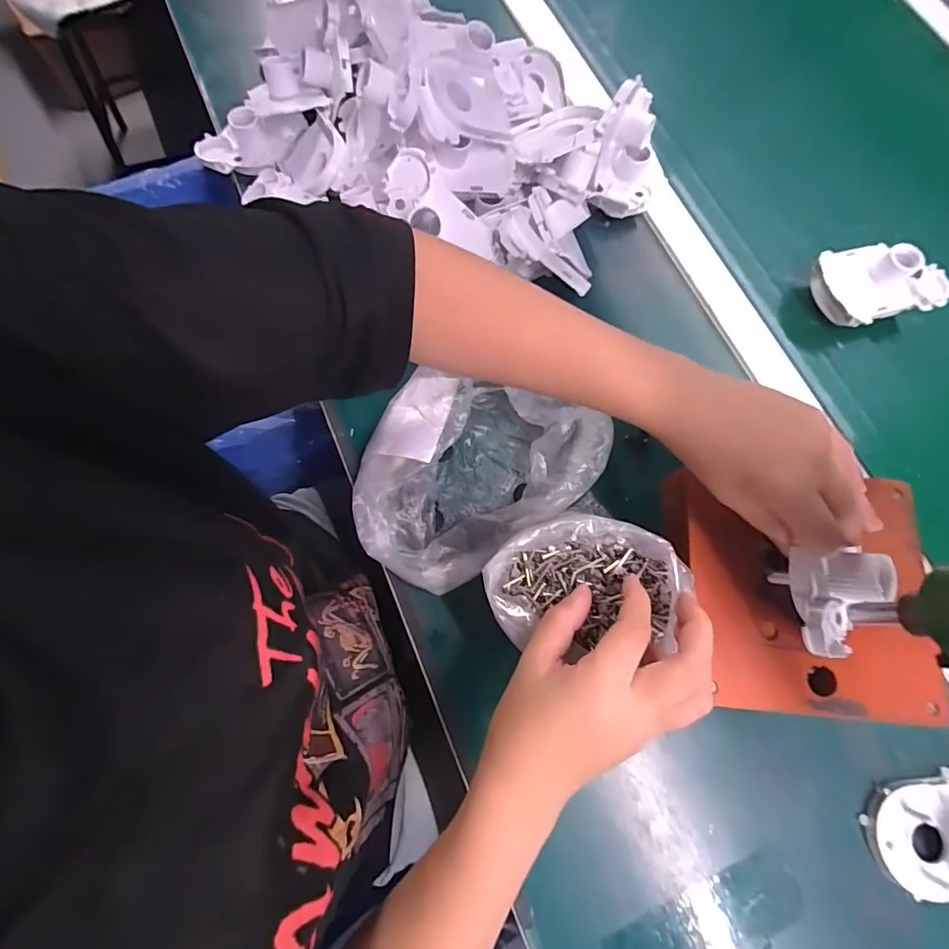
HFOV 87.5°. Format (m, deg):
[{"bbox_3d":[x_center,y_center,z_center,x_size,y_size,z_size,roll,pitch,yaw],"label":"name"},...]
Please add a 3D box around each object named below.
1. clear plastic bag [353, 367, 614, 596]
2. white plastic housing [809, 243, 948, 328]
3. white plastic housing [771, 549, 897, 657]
[{"bbox_3d":[-0.010,0.001,0.376,0.158,0.056,0.167,34,75,8],"label":"clear plastic bag"},{"bbox_3d":[0.353,-0.171,0.427,0.098,0.038,0.069,-13,74,-5],"label":"white plastic housing"},{"bbox_3d":[0.209,0.075,0.287,0.054,0.030,0.057,6,73,2],"label":"white plastic housing"}]

